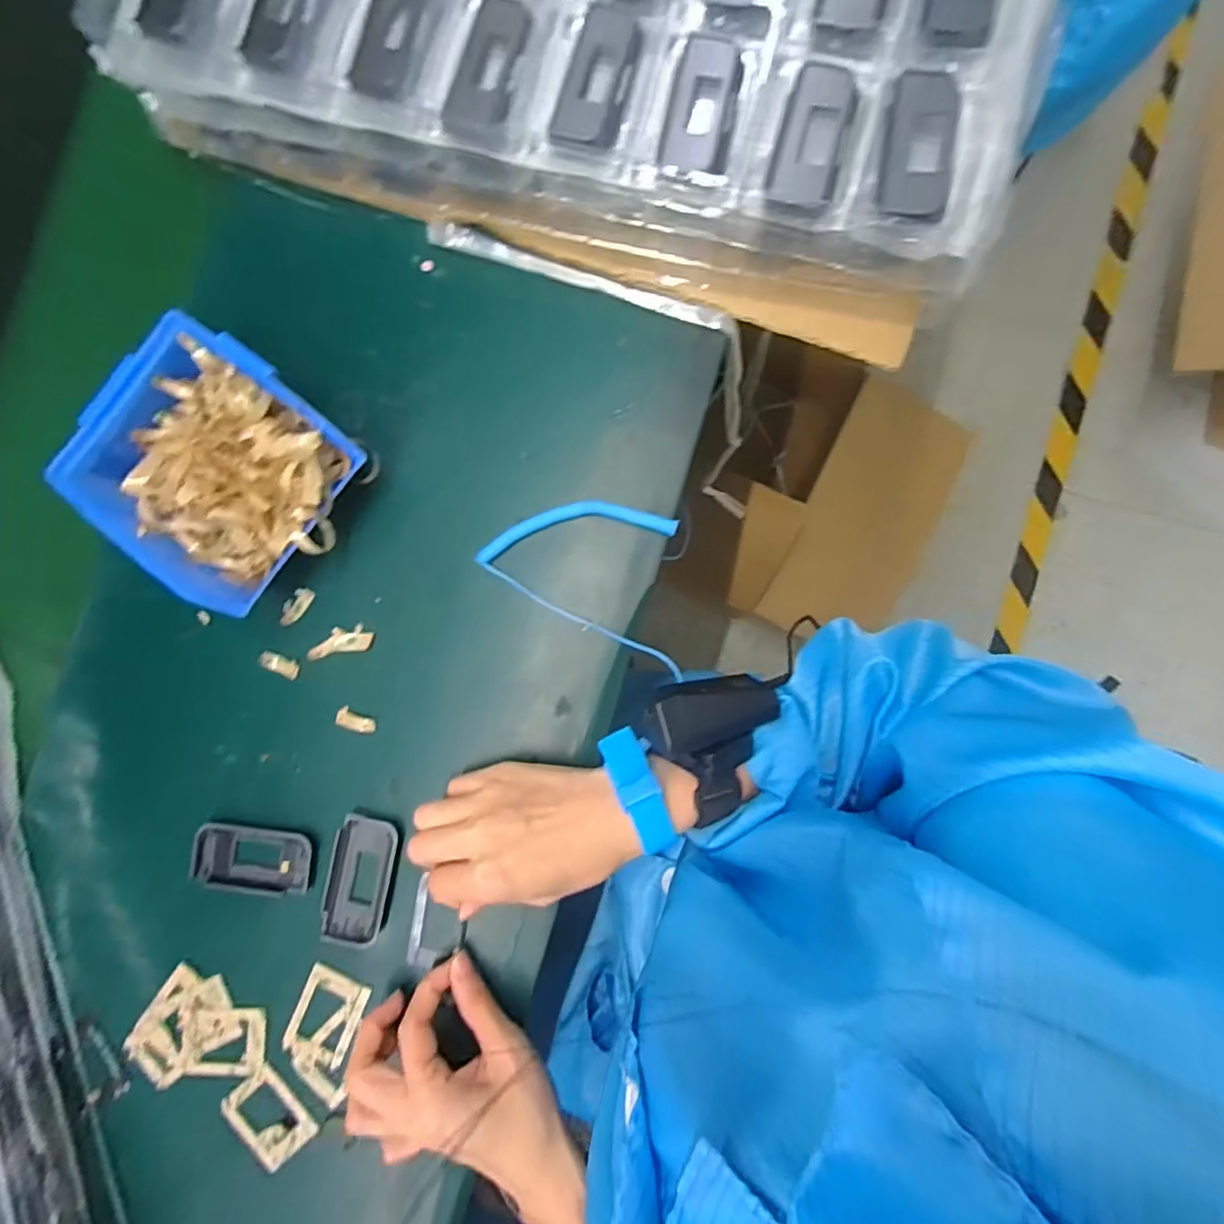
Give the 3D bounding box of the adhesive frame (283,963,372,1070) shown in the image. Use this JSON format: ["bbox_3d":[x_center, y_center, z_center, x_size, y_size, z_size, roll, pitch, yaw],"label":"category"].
[{"bbox_3d":[-0.178,0.254,0.390,0.040,0.004,0.056,22,89,7],"label":"adhesive frame"}]

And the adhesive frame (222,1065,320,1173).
[{"bbox_3d":[-0.213,0.314,0.388,0.042,0.004,0.053,-44,83,2],"label":"adhesive frame"}]

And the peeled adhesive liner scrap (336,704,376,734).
[{"bbox_3d":[-0.162,0.070,0.397,0.024,0.005,0.012,25,90,-6],"label":"peeled adhesive liner scrap"}]

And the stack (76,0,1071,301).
[{"bbox_3d":[-0.011,-0.387,0.356,0.513,0.069,0.307,15,88,7],"label":"stack"}]

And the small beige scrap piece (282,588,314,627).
[{"bbox_3d":[-0.204,-0.004,0.404,0.011,0.007,0.027,37,91,7],"label":"small beige scrap piece"}]

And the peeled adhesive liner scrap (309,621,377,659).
[{"bbox_3d":[-0.173,0.018,0.400,0.042,0.007,0.018,-11,85,6],"label":"peeled adhesive liner scrap"}]

